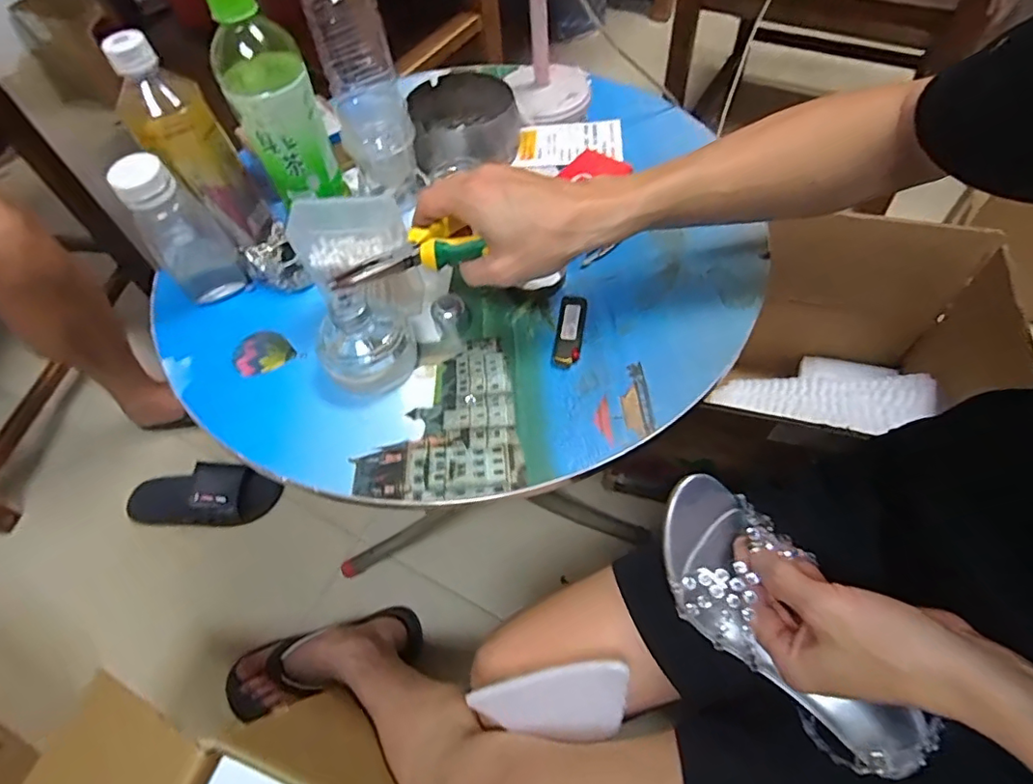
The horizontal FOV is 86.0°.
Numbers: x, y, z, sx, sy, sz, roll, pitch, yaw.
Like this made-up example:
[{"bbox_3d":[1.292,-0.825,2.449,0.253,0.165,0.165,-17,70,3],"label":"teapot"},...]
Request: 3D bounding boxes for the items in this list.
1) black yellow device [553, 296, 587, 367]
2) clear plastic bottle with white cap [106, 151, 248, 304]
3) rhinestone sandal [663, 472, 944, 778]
[{"bbox_3d":[0.045,-0.051,0.456,0.021,0.010,0.068,6,58,8],"label":"black yellow device"},{"bbox_3d":[-0.287,-0.142,0.468,0.058,0.126,0.059,-38,62,-18],"label":"clear plastic bottle with white cap"},{"bbox_3d":[0.170,0.151,0.370,0.082,0.050,0.202,-31,70,-15],"label":"rhinestone sandal"}]

